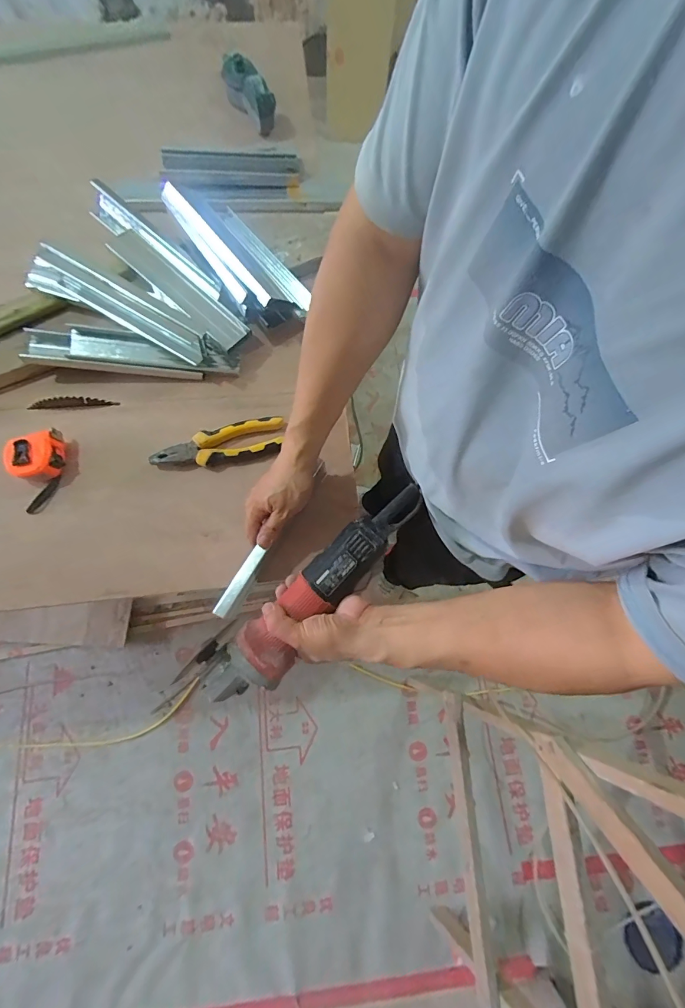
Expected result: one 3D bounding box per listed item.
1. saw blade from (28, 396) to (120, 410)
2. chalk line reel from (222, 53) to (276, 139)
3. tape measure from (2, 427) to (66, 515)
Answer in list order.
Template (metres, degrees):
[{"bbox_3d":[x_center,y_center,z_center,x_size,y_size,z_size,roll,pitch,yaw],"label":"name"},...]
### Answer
[{"bbox_3d":[-0.406,-0.151,0.576,0.123,0.022,0.011,-3,75,-3],"label":"saw blade"},{"bbox_3d":[-0.179,-0.790,0.740,0.063,0.070,0.132,-27,78,-9],"label":"chalk line reel"},{"bbox_3d":[-0.426,-0.048,0.531,0.063,0.038,0.110,-7,75,-4],"label":"tape measure"}]

